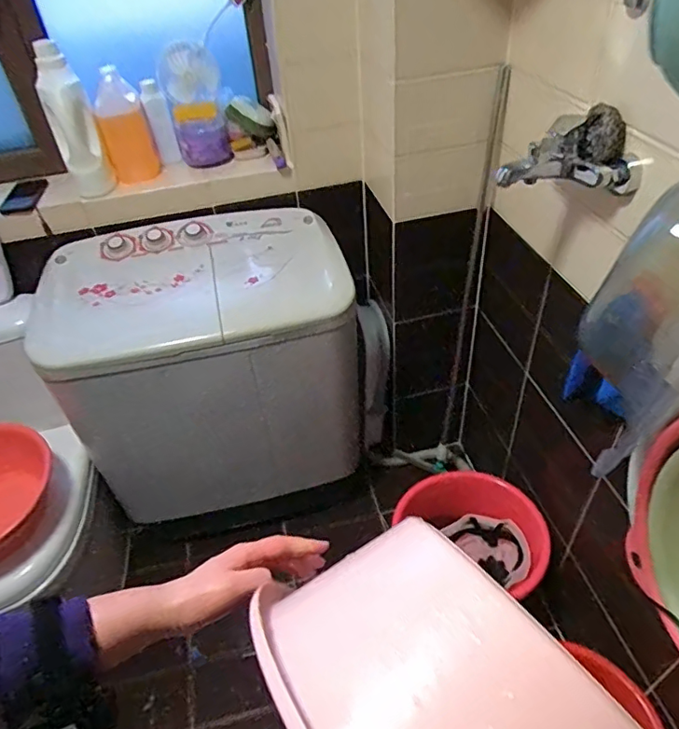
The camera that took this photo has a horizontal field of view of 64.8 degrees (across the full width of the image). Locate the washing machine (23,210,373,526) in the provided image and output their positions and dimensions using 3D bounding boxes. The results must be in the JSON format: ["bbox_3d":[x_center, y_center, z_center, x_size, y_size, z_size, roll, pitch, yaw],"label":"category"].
[{"bbox_3d":[-0.360,0.022,1.512,0.831,0.700,0.443,-8,42,-3],"label":"washing machine"}]

